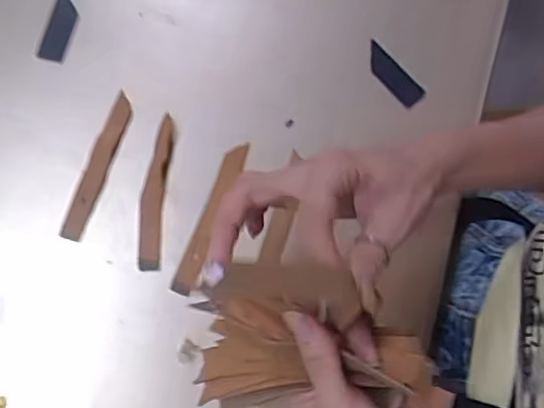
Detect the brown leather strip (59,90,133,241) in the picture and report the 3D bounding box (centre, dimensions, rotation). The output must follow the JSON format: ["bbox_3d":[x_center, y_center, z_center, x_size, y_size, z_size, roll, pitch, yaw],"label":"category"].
[{"bbox_3d":[-0.135,-0.031,0.453,0.016,0.006,0.121,17,73,-2],"label":"brown leather strip"}]

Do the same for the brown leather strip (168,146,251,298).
[{"bbox_3d":[-0.047,0.008,0.451,0.015,0.006,0.127,21,73,0],"label":"brown leather strip"}]

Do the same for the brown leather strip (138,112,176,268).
[{"bbox_3d":[-0.090,-0.012,0.451,0.018,0.010,0.122,5,74,-6],"label":"brown leather strip"}]

